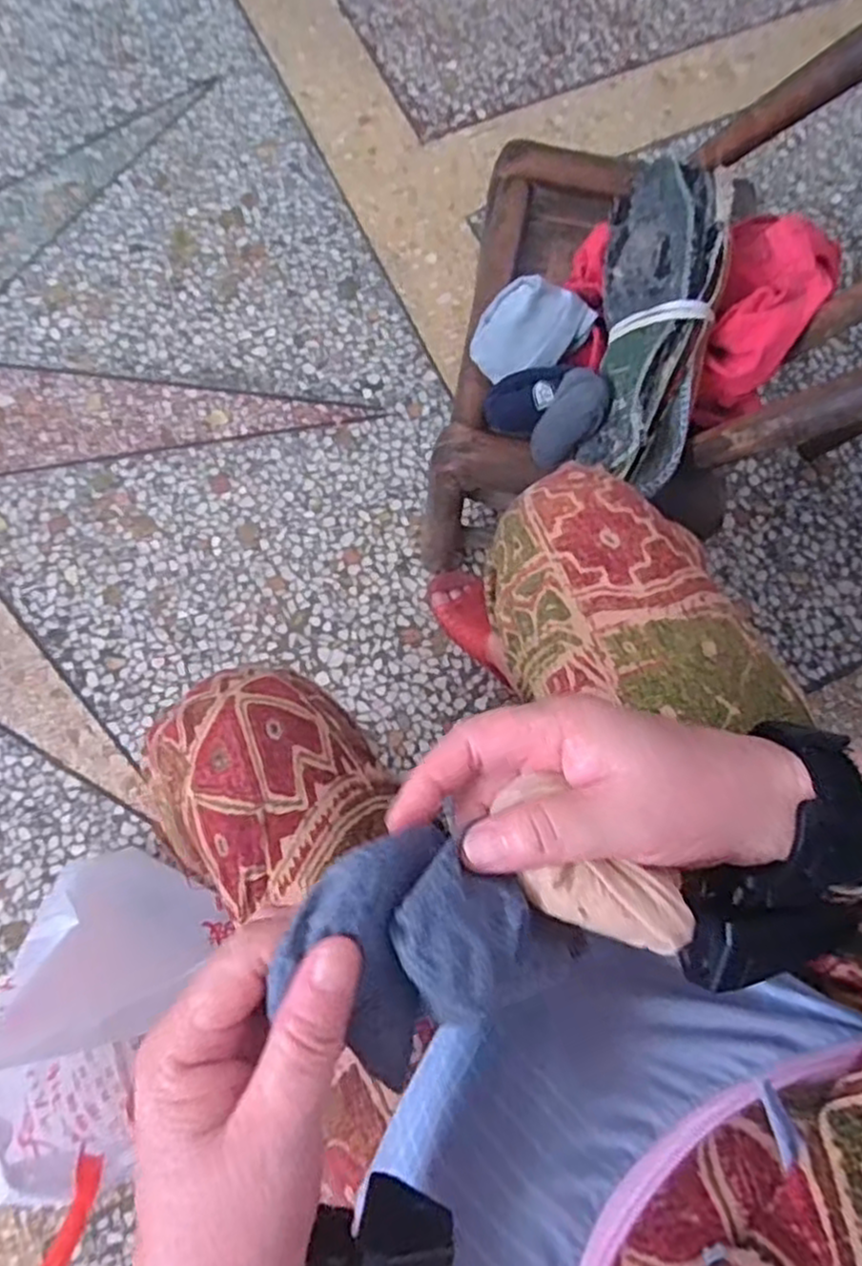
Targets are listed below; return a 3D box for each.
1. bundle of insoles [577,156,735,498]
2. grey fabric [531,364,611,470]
[{"bbox_3d":[0.182,-0.246,0.593,0.092,0.087,0.258,7,88,1],"label":"bundle of insoles"},{"bbox_3d":[0.113,-0.174,0.602,0.024,0.079,0.053,-9,58,-41],"label":"grey fabric"}]

